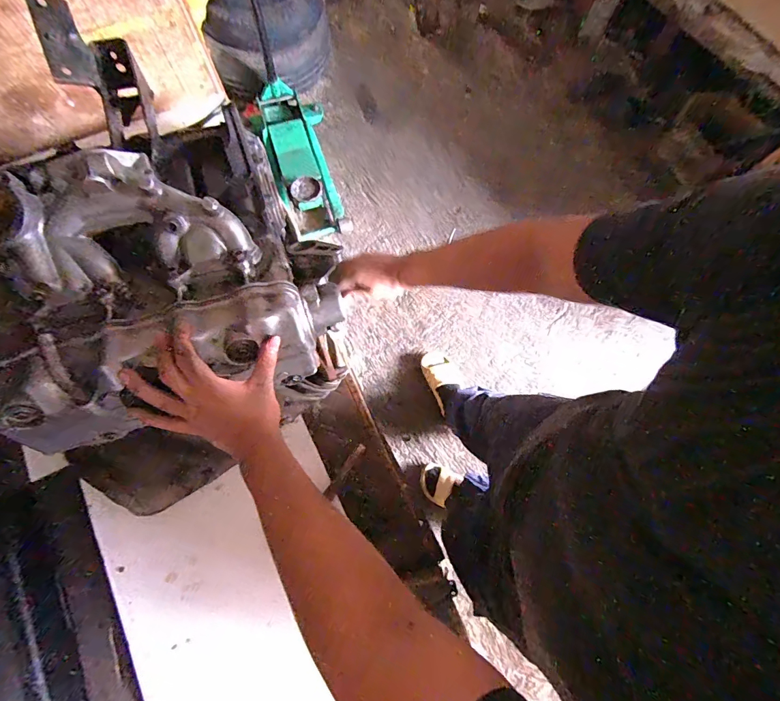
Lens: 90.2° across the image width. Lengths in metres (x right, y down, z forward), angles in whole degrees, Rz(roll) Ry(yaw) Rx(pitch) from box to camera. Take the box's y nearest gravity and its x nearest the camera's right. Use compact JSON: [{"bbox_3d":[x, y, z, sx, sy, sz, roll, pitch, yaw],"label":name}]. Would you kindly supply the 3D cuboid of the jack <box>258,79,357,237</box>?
[{"bbox_3d":[-0.349,-0.757,1.522,0.262,0.227,0.621,-17,75,-5],"label":"jack"}]

